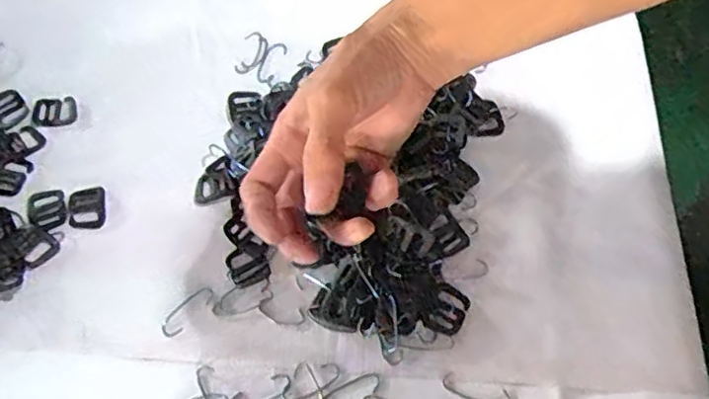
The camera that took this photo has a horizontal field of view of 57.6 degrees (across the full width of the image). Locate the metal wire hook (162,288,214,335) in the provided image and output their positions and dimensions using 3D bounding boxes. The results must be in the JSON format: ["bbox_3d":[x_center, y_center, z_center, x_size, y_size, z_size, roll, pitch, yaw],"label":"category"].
[{"bbox_3d":[-0.109,0.071,0.417,0.015,0.004,0.040,35,66,18],"label":"metal wire hook"}]

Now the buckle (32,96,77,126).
[{"bbox_3d":[-0.232,-0.068,0.500,0.032,0.004,0.026,-11,61,-7],"label":"buckle"}]

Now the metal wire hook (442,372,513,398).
[{"bbox_3d":[0.075,0.117,0.392,0.043,0.004,0.013,15,61,8],"label":"metal wire hook"}]

